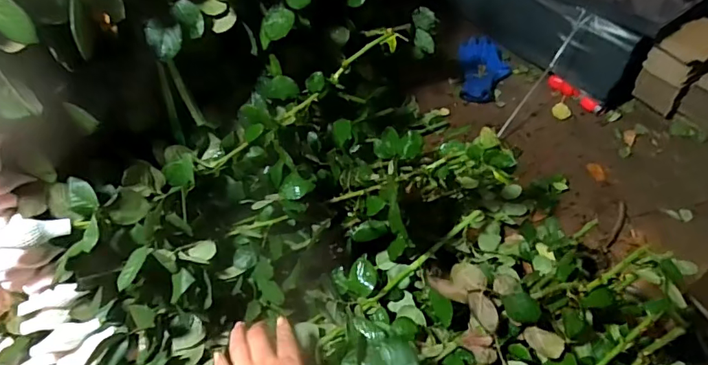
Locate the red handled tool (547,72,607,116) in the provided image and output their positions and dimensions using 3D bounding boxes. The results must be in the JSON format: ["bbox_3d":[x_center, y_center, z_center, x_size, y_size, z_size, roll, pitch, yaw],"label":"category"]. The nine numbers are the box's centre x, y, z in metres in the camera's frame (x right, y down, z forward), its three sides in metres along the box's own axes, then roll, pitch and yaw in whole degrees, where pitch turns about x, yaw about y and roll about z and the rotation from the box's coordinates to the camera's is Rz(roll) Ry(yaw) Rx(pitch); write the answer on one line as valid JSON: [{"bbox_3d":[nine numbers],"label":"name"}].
[{"bbox_3d":[0.455,-0.184,0.993,0.019,0.029,0.132,-35,59,-25],"label":"red handled tool"}]

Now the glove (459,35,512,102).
[{"bbox_3d":[0.285,-0.248,1.049,0.112,0.035,0.182,5,52,4],"label":"glove"}]

